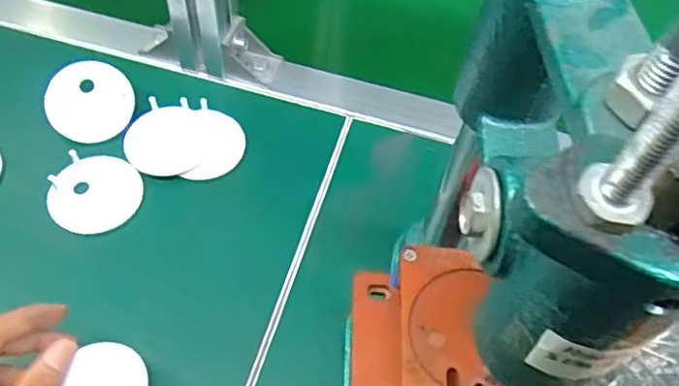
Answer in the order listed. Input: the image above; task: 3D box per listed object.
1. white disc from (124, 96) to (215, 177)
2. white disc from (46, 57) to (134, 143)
[{"bbox_3d":[-0.127,-0.040,0.460,0.057,0.011,0.060,3,70,-8],"label":"white disc"},{"bbox_3d":[-0.189,-0.070,0.472,0.061,0.004,0.060,2,83,-19],"label":"white disc"}]

